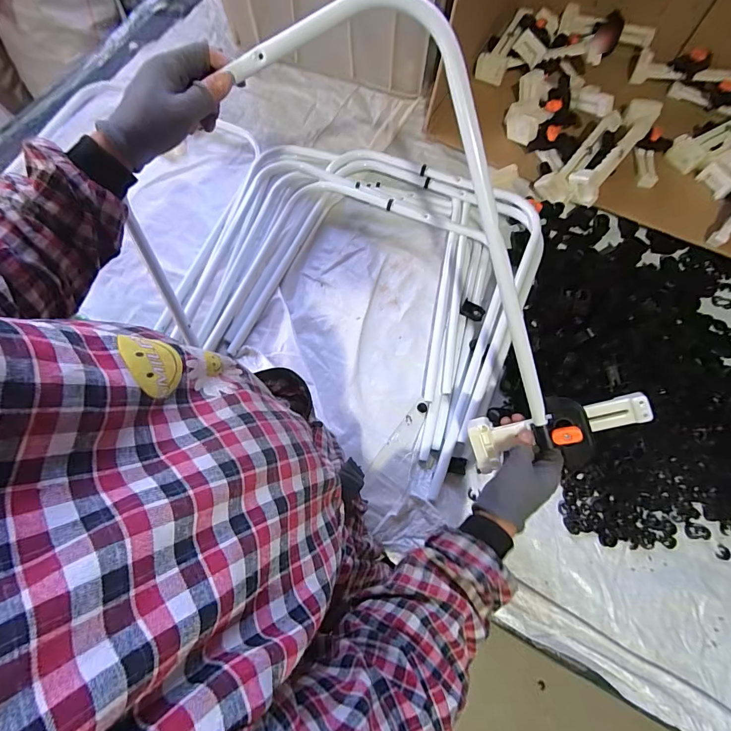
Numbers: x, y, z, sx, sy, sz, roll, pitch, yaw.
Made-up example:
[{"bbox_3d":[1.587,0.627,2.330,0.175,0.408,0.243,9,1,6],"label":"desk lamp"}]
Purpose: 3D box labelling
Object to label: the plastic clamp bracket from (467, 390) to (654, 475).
[{"bbox_3d":[0.224,0.079,0.463,0.197,0.039,0.076,-18,71,18],"label":"plastic clamp bracket"}]

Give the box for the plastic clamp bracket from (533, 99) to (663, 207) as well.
[{"bbox_3d":[0.481,-0.426,0.784,0.332,0.073,0.094,-42,78,-16],"label":"plastic clamp bracket"}]

